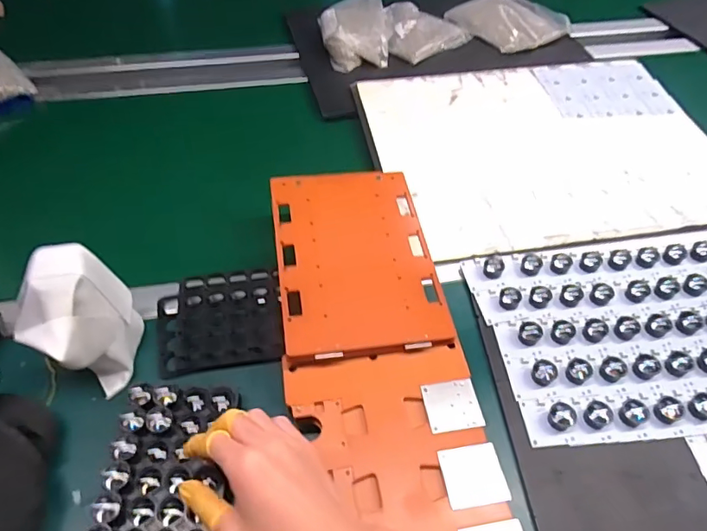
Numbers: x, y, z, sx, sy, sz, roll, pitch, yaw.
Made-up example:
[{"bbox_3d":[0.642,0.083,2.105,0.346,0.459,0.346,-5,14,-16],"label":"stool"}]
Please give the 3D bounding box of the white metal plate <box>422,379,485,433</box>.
[{"bbox_3d":[0.088,0.124,0.452,0.048,0.004,0.045,-8,51,-6],"label":"white metal plate"}]

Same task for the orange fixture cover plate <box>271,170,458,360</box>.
[{"bbox_3d":[0.001,-0.016,0.537,0.159,0.020,0.235,-8,51,-6],"label":"orange fixture cover plate"}]

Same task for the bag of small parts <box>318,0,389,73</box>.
[{"bbox_3d":[0.003,-0.409,0.879,0.117,0.055,0.162,-3,51,-2],"label":"bag of small parts"}]

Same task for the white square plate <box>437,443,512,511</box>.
[{"bbox_3d":[0.097,0.169,0.410,0.049,0.004,0.046,-8,51,-6],"label":"white square plate"}]

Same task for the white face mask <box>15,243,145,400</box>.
[{"bbox_3d":[-0.249,0.050,0.469,0.068,0.117,0.100,13,52,11],"label":"white face mask"}]

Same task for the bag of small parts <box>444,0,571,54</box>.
[{"bbox_3d":[0.279,-0.450,0.926,0.155,0.032,0.179,-29,56,-21],"label":"bag of small parts"}]

